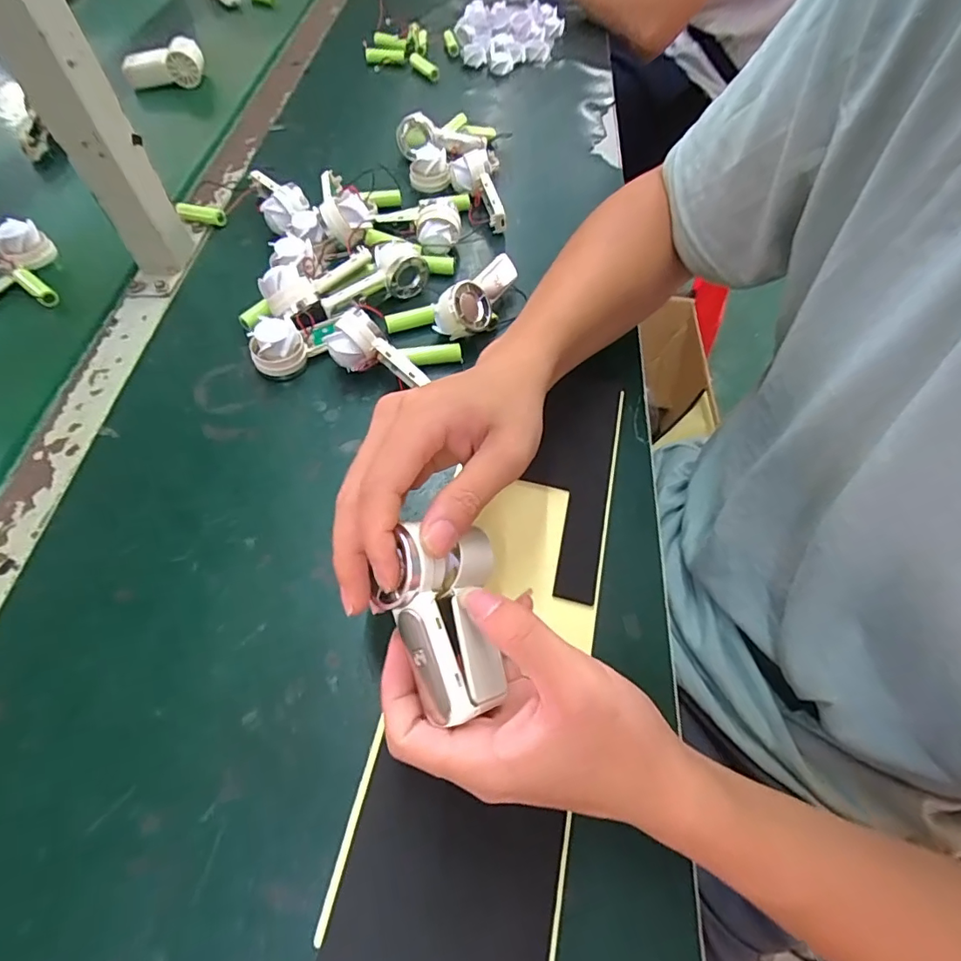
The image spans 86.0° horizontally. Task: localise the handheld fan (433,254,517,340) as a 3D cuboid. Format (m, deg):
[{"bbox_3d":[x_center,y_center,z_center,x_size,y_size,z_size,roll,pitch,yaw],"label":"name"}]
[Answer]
[{"bbox_3d":[-0.003,-0.154,0.422,0.043,0.040,0.088,20,62,10],"label":"handheld fan"}]

